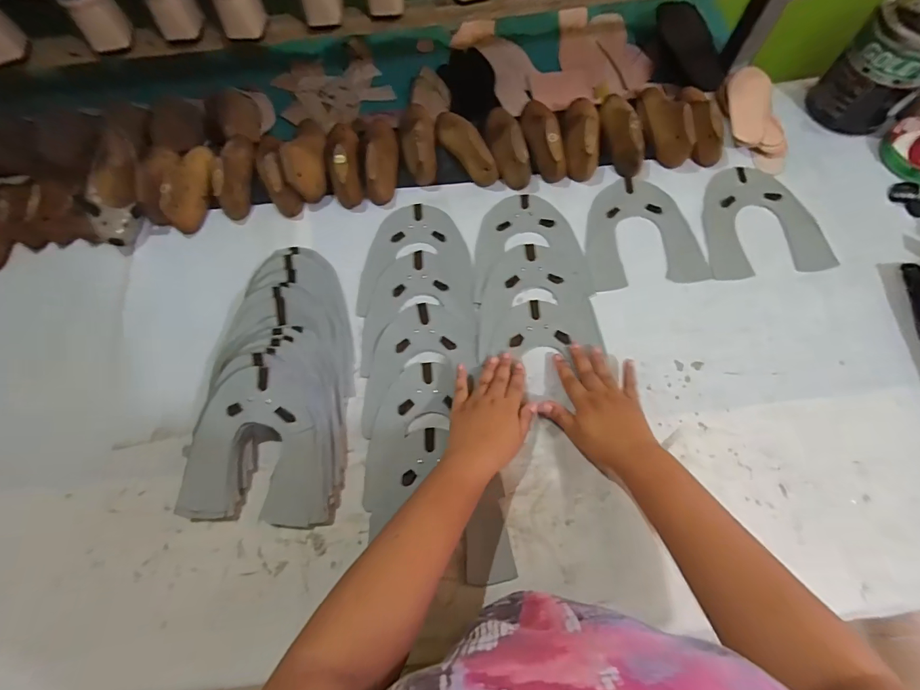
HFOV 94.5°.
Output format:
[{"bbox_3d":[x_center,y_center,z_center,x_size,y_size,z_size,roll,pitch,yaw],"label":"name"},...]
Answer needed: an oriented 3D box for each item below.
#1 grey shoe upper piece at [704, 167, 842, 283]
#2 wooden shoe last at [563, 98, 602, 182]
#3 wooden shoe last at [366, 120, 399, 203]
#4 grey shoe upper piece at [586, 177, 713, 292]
[{"bbox_3d":[0.396,-0.166,0.564,0.150,0.007,0.162,-5,71,3],"label":"grey shoe upper piece"},{"bbox_3d":[0.176,-0.304,0.596,0.053,0.054,0.132,2,72,3],"label":"wooden shoe last"},{"bbox_3d":[-0.114,-0.267,0.593,0.050,0.049,0.132,1,72,2],"label":"wooden shoe last"},{"bbox_3d":[0.240,-0.153,0.567,0.145,0.004,0.159,-5,72,0],"label":"grey shoe upper piece"}]

